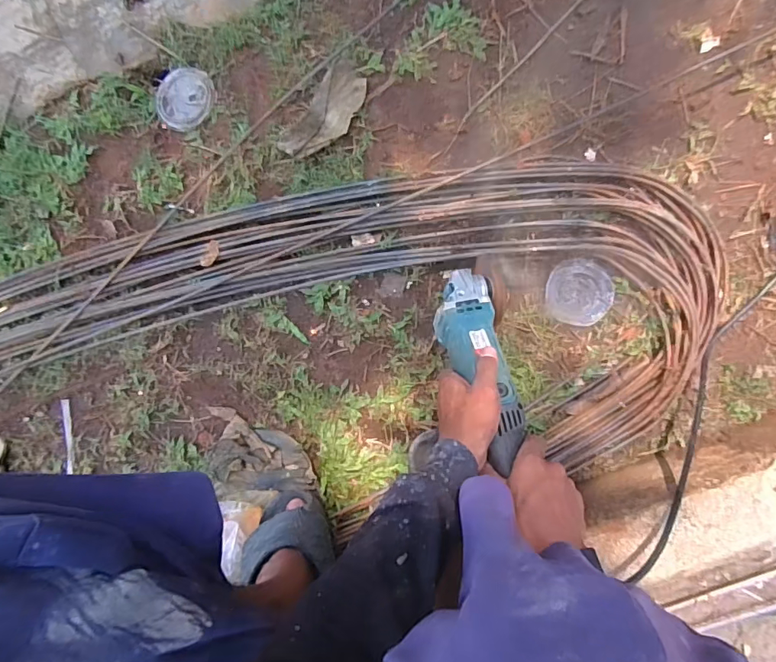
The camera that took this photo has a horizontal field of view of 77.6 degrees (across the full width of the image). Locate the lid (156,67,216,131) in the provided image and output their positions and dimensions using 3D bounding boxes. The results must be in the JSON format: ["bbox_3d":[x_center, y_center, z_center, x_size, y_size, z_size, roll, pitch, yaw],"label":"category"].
[{"bbox_3d":[-0.300,-0.342,0.714,0.080,0.007,0.090,29,91,4],"label":"lid"}]

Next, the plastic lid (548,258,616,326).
[{"bbox_3d":[0.261,-0.053,0.658,0.086,0.006,0.085,0,89,5],"label":"plastic lid"}]

